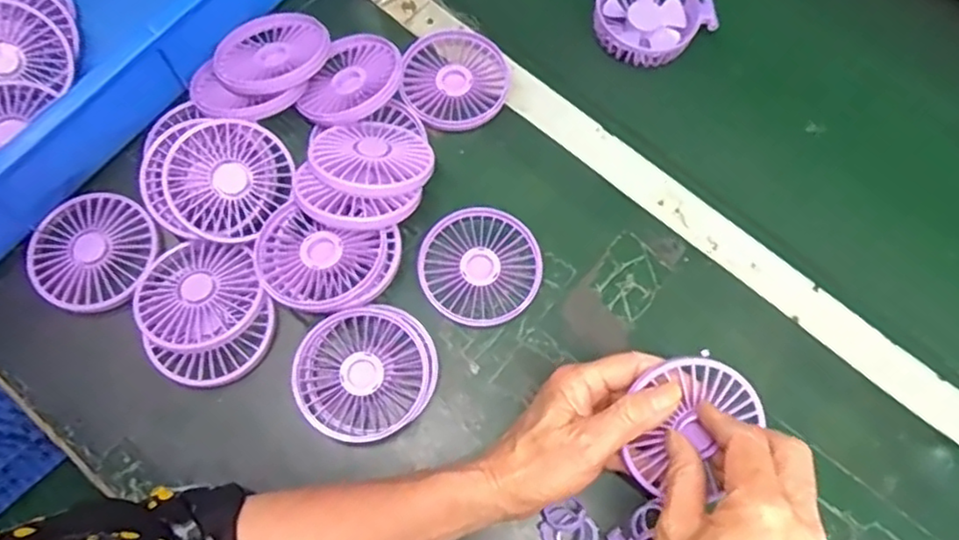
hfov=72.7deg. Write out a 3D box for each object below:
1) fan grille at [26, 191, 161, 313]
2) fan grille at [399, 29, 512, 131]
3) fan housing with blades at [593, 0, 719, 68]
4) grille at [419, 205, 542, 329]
[{"bbox_3d":[-0.274,-0.012,0.466,0.083,0.016,0.084,1,71,-4],"label":"fan grille"},{"bbox_3d":[-0.018,-0.156,0.528,0.083,0.014,0.092,4,71,-3],"label":"fan grille"},{"bbox_3d":[0.149,-0.223,0.574,0.091,0.022,0.091,1,69,-2],"label":"fan housing with blades"},{"bbox_3d":[0.001,-0.002,0.481,0.085,0.013,0.086,1,71,-4],"label":"grille"}]

